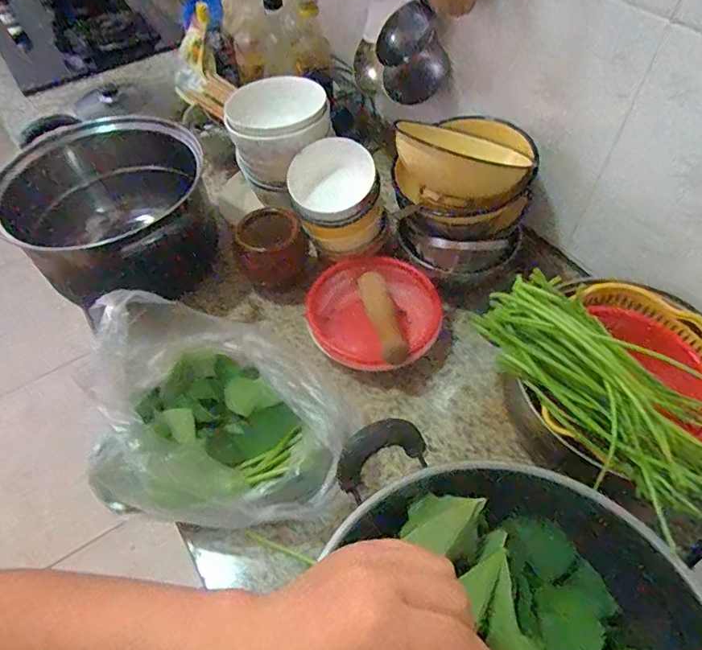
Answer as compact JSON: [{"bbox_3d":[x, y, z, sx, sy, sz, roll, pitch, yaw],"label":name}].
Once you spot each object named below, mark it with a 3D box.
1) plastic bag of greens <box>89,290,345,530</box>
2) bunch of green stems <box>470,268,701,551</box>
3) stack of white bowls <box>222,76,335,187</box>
[{"bbox_3d":[-0.147,0.087,0.547,0.306,0.136,0.240,8,55,8],"label":"plastic bag of greens"},{"bbox_3d":[0.249,0.071,0.449,0.118,0.076,0.298,-28,58,-17],"label":"bunch of green stems"},{"bbox_3d":[-0.108,-0.281,0.700,0.138,0.102,0.116,28,60,21],"label":"stack of white bowls"}]

